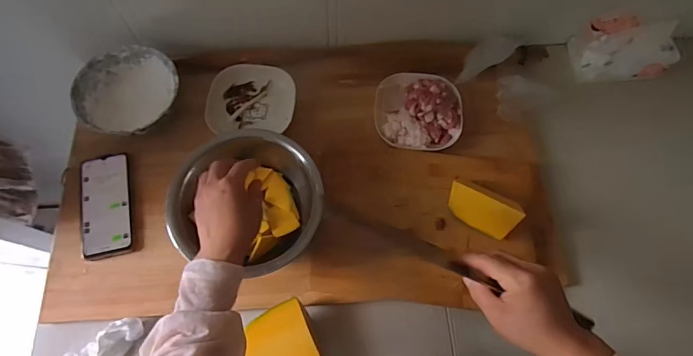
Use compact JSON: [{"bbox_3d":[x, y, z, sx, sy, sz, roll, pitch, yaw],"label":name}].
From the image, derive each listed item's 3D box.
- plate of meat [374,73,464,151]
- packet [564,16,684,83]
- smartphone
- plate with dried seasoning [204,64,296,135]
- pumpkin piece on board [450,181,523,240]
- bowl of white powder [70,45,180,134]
[{"bbox_3d":[0.120,-0.116,0.672,0.141,0.041,0.142,3,68,0],"label":"plate of meat"},{"bbox_3d":[0.485,-0.232,0.706,0.159,0.066,0.101,-7,69,-4],"label":"packet"},{"bbox_3d":[-0.369,0.041,0.619,0.073,0.010,0.162,-11,69,-5],"label":"smartphone"},{"bbox_3d":[-0.159,-0.135,0.683,0.141,0.034,0.133,-4,68,-3],"label":"plate with dried seasoning"},{"bbox_3d":[0.199,0.044,0.588,0.100,0.043,0.048,30,71,11],"label":"pumpkin piece on board"},{"bbox_3d":[-0.354,-0.138,0.663,0.156,0.049,0.156,0,68,-1],"label":"bowl of white powder"}]

